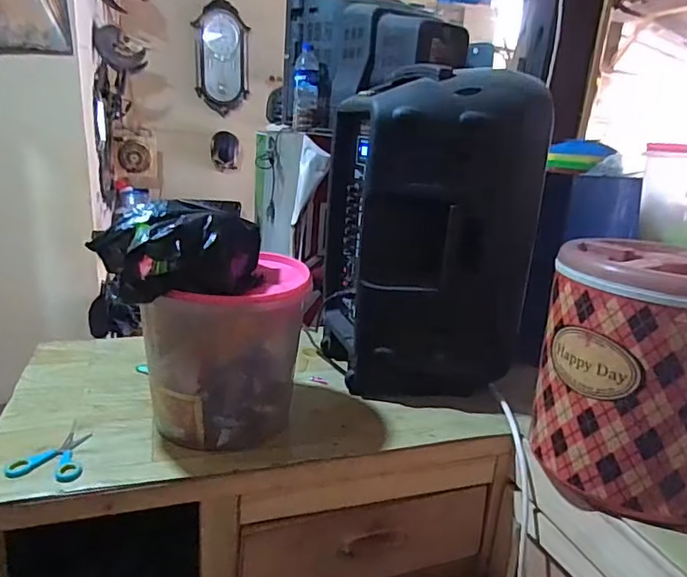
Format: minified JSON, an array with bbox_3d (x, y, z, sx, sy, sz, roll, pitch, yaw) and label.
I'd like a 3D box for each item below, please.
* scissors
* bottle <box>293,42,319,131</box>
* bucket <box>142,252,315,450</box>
[{"bbox_3d":[-0.405,0.224,0.735,0.092,0.017,0.146,-2,17,-16],"label":"scissors"},{"bbox_3d":[-0.107,-0.576,1.512,0.069,0.227,0.078,2,17,-2],"label":"bottle"},{"bbox_3d":[-0.172,0.090,0.816,0.205,0.228,0.210,2,17,-1],"label":"bucket"}]

